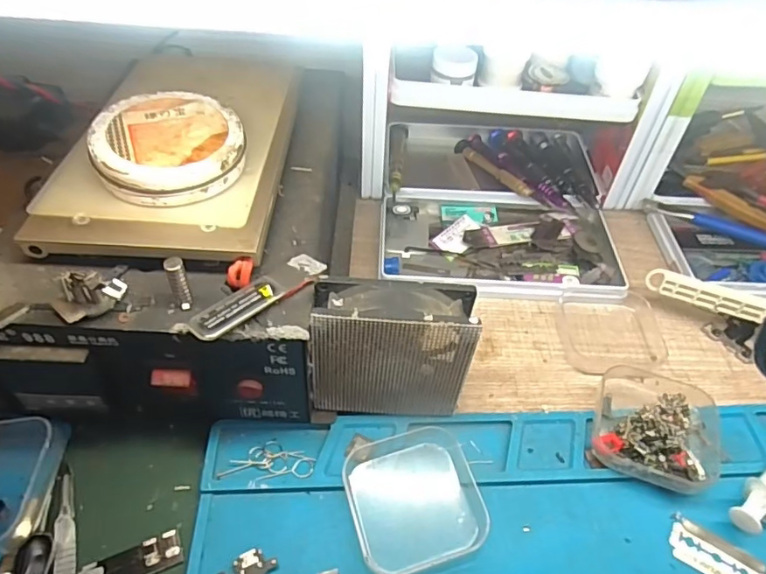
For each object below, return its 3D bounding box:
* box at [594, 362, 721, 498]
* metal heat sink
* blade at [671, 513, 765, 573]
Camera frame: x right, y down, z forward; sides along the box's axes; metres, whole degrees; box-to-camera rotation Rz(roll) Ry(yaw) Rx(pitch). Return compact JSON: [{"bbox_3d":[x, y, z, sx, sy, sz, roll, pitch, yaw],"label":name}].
[{"bbox_3d":[0.152,0.078,0.297,0.062,0.024,0.062,17,48,13],"label":"box"},{"bbox_3d":[0.004,0.036,0.282,0.079,0.085,0.028,1,47,-3],"label":"metal heat sink"},{"bbox_3d":[0.163,0.132,0.260,0.042,0.004,0.023,27,51,21],"label":"blade"}]

